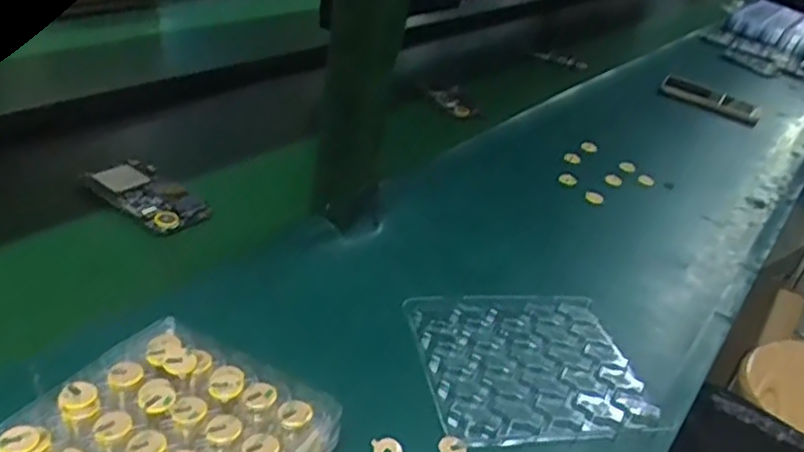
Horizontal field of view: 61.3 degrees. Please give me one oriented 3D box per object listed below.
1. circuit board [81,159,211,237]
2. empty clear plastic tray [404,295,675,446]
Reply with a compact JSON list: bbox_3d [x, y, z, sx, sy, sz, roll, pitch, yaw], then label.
[{"bbox_3d":[-0.237,-0.031,0.638,0.118,0.014,0.066,25,34,23],"label":"circuit board"},{"bbox_3d":[0.096,0.103,0.516,0.159,0.021,0.138,1,32,-16],"label":"empty clear plastic tray"}]

